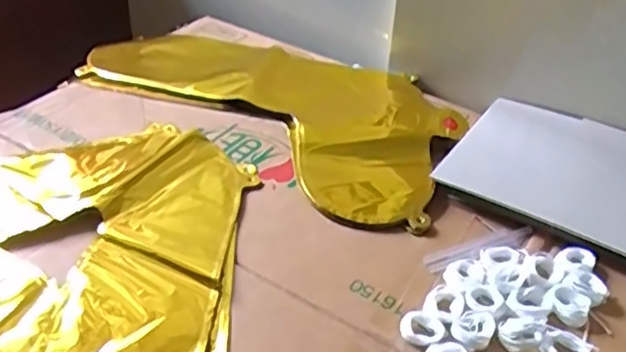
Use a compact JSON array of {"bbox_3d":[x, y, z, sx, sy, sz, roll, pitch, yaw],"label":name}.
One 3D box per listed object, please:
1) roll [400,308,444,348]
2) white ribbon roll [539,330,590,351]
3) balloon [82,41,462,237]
[{"bbox_3d":[0.073,0.101,0.436,0.027,0.008,0.028,3,38,-2],"label":"roll"},{"bbox_3d":[0.162,0.112,0.424,0.029,0.010,0.022,25,42,24],"label":"white ribbon roll"},{"bbox_3d":[-0.025,-0.081,0.671,0.404,0.034,0.225,30,45,29],"label":"balloon"}]

